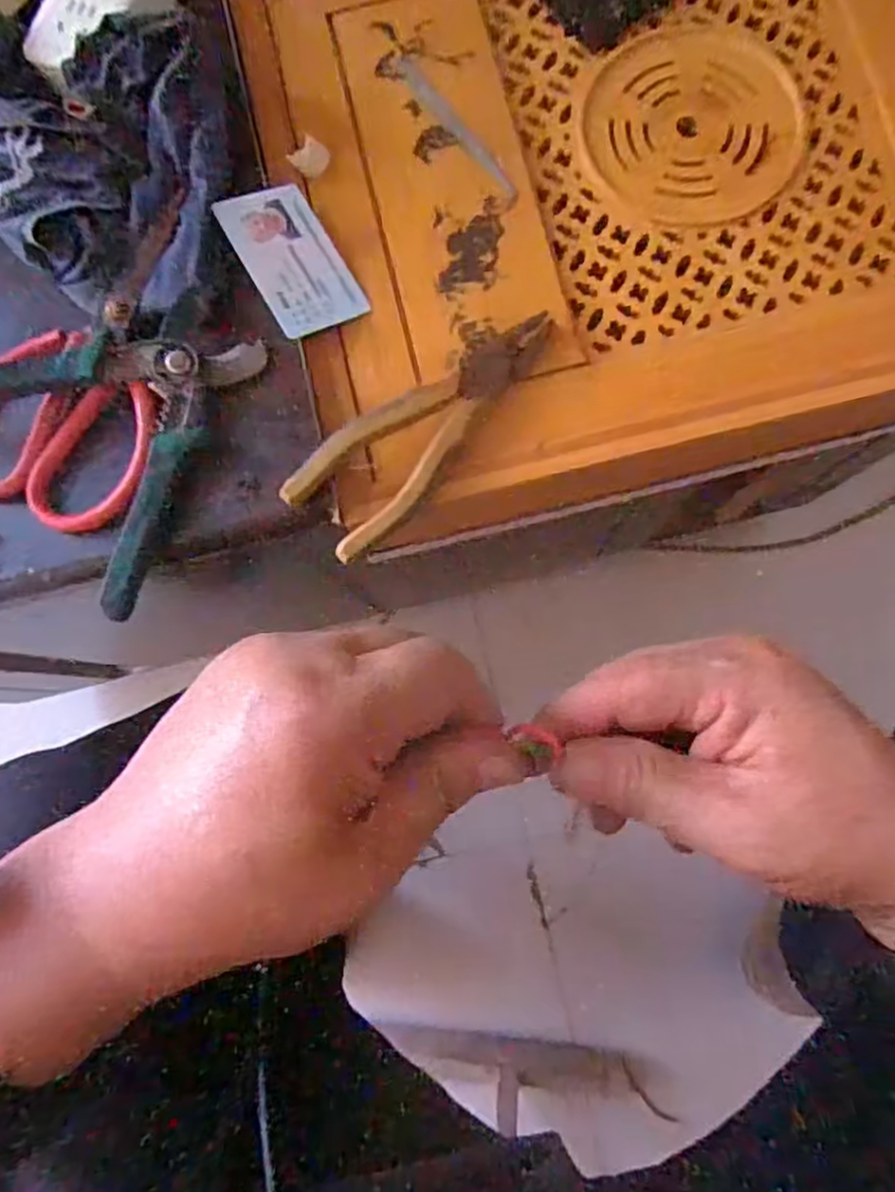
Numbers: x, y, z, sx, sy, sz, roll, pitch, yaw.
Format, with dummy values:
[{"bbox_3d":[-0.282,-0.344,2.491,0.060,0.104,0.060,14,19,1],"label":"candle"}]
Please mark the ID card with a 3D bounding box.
[{"bbox_3d":[-0.087,-0.188,0.398,0.052,0.004,0.086,-29,89,-21],"label":"ID card"}]

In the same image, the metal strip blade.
[{"bbox_3d":[0.006,-0.280,0.424,0.012,0.004,0.115,-35,82,-4],"label":"metal strip blade"}]

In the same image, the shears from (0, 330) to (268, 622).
[{"bbox_3d":[-0.186,-0.094,0.362,0.139,0.031,0.153,31,83,6],"label":"shears"}]

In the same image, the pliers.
[{"bbox_3d":[-0.008,-0.093,0.381,0.168,0.027,0.054,-44,83,-5],"label":"pliers"}]

